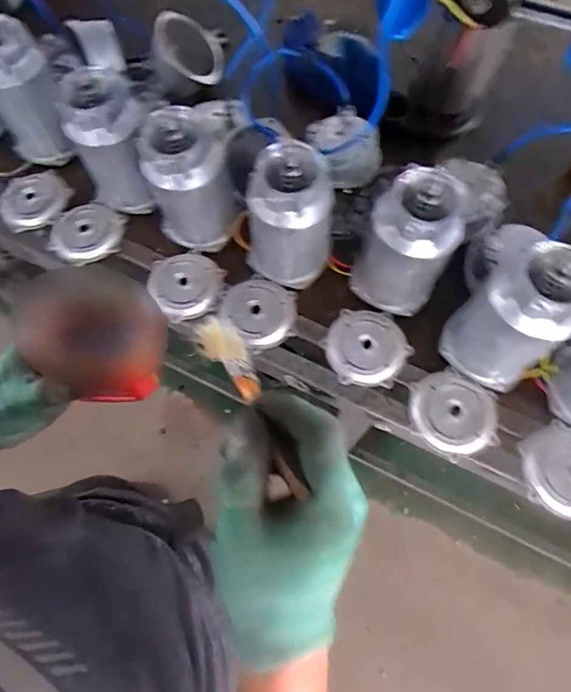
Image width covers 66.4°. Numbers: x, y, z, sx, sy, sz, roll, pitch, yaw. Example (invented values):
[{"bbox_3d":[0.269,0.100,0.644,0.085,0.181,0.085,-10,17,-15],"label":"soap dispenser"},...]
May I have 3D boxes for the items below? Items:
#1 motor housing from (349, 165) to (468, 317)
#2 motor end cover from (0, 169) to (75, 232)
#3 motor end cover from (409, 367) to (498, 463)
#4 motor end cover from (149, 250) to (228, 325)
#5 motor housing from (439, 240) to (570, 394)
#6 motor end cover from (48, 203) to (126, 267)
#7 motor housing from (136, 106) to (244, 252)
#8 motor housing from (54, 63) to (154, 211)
[{"bbox_3d":[0.174,-0.148,0.643,0.131,0.210,0.109,34,73,14],"label":"motor housing"},{"bbox_3d":[-0.490,-0.282,0.850,0.140,0.029,0.132,39,75,16],"label":"motor end cover"},{"bbox_3d":[0.252,0.099,0.656,0.134,0.021,0.115,32,73,14],"label":"motor end cover"},{"bbox_3d":[-0.172,-0.107,0.761,0.128,0.024,0.128,-13,68,-3],"label":"motor end cover"},{"bbox_3d":[0.308,-0.034,0.590,0.110,0.217,0.131,-33,71,-10],"label":"motor housing"},{"bbox_3d":[-0.372,-0.211,0.818,0.135,0.040,0.129,-6,68,0],"label":"motor end cover"},{"bbox_3d":[-0.154,-0.256,0.722,0.153,0.241,0.123,-22,69,-7],"label":"motor housing"},{"bbox_3d":[-0.288,-0.332,0.742,0.124,0.213,0.118,-37,71,-12],"label":"motor housing"}]

